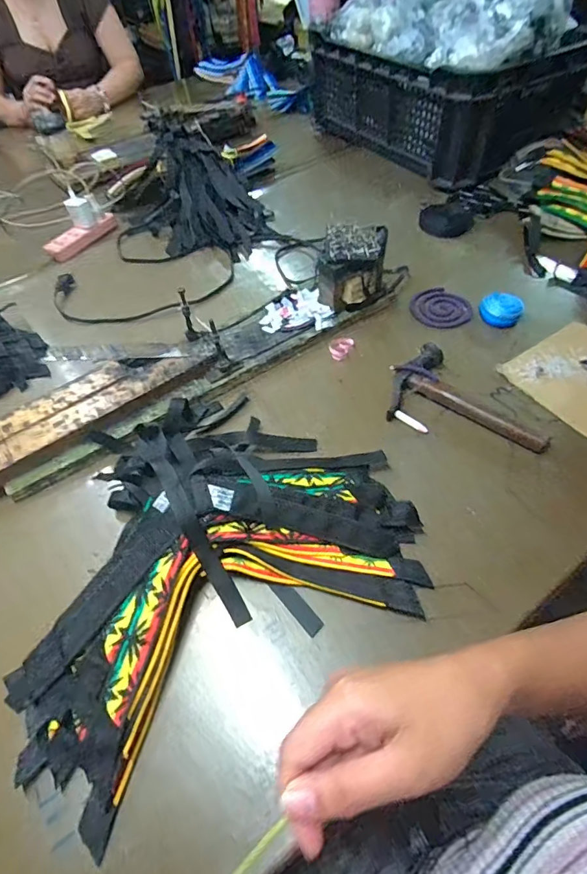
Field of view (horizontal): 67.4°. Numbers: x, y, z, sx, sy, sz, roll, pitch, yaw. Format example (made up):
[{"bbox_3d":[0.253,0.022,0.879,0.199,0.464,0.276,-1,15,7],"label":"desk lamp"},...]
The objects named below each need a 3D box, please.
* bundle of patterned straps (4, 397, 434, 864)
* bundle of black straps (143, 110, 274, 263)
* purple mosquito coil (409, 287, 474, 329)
[{"bbox_3d":[-0.090,0.092,0.416,0.395,0.060,0.342,-36,59,-21],"label":"bundle of patterned straps"},{"bbox_3d":[-0.161,-0.457,0.813,0.214,0.119,0.299,-13,51,-9],"label":"bundle of black straps"},{"bbox_3d":[0.218,-0.192,0.651,0.093,0.008,0.091,-2,54,3],"label":"purple mosquito coil"}]

